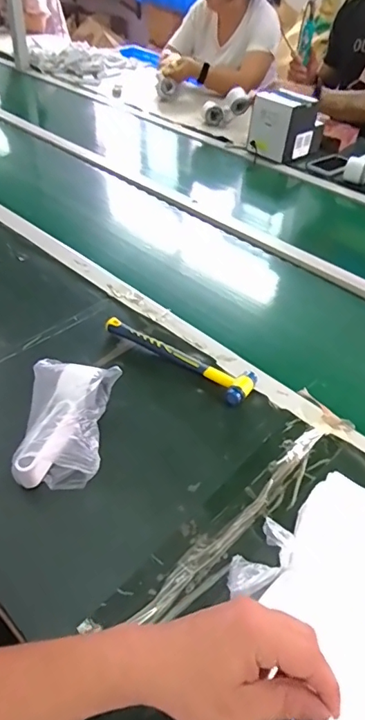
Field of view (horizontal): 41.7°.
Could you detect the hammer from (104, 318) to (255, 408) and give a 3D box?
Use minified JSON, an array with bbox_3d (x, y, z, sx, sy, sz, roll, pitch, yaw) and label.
[{"bbox_3d":[-0.004,-0.010,0.709,0.241,0.024,0.062,31,50,25],"label":"hammer"}]

